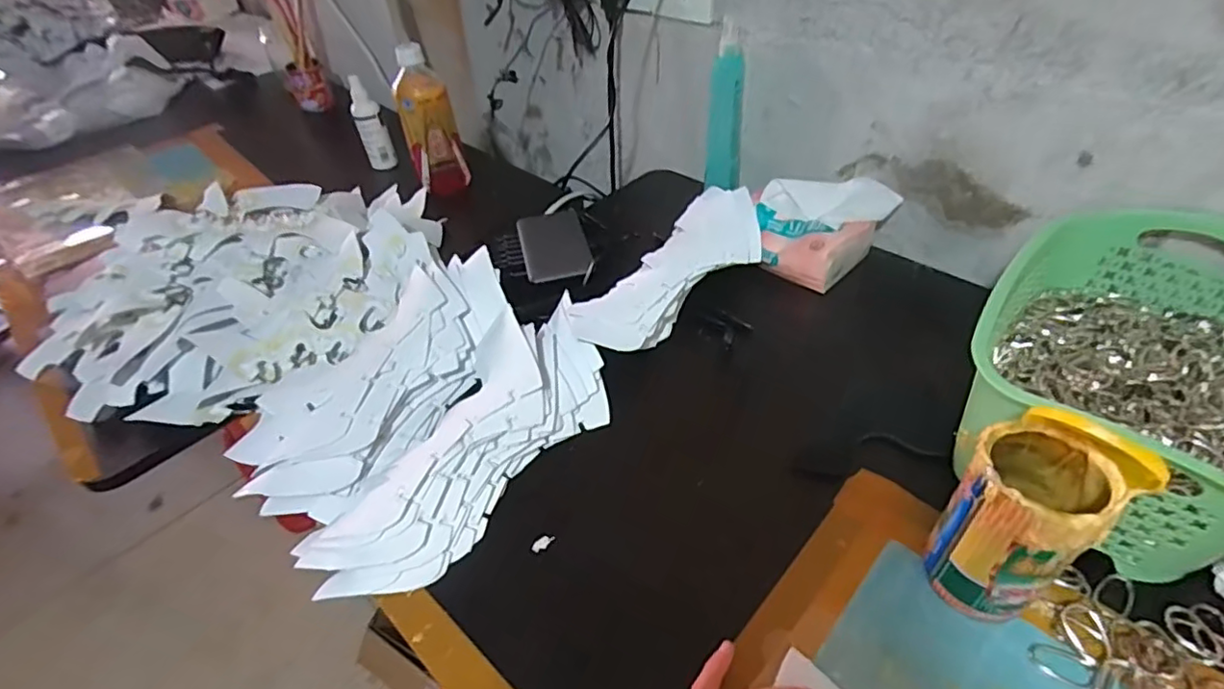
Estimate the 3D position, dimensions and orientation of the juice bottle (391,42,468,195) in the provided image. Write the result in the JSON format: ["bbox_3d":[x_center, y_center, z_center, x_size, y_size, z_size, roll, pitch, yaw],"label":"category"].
[{"bbox_3d":[-0.239,-0.288,0.794,0.069,0.170,0.058,-16,44,-11],"label":"juice bottle"}]

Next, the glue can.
[{"bbox_3d":[0.237,0.101,0.353,0.065,0.148,0.065,-3,43,3],"label":"glue can"}]

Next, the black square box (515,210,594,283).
[{"bbox_3d":[-0.065,-0.114,0.680,0.072,0.014,0.133,-11,44,-6],"label":"black square box"}]

